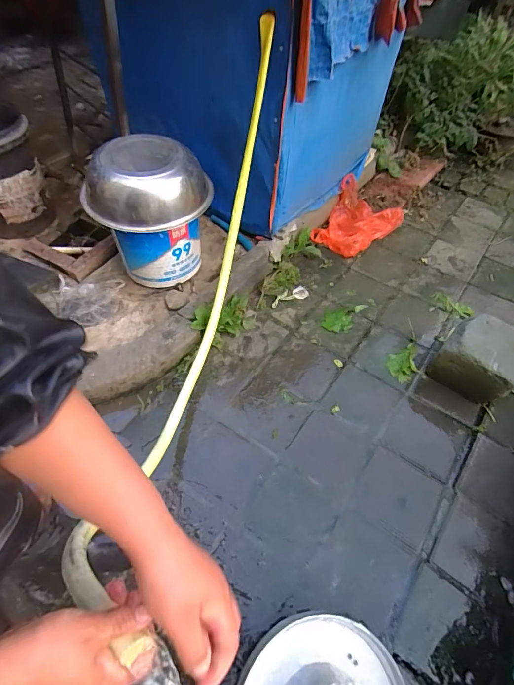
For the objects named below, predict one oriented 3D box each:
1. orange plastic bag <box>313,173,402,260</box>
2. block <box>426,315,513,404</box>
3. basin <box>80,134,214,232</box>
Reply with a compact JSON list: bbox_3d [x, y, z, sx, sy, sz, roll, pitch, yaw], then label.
[{"bbox_3d":[0.394,-0.464,1.430,0.262,0.088,0.352,26,57,15],"label":"orange plastic bag"},{"bbox_3d":[0.606,0.054,1.007,0.215,0.160,0.174,39,61,22],"label":"block"},{"bbox_3d":[-0.297,-0.416,0.984,0.294,0.127,0.294,2,53,-2],"label":"basin"}]

